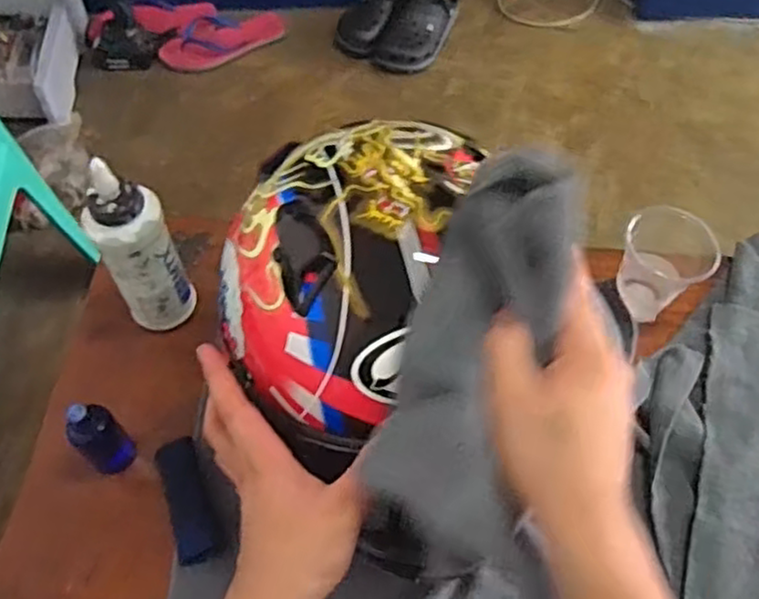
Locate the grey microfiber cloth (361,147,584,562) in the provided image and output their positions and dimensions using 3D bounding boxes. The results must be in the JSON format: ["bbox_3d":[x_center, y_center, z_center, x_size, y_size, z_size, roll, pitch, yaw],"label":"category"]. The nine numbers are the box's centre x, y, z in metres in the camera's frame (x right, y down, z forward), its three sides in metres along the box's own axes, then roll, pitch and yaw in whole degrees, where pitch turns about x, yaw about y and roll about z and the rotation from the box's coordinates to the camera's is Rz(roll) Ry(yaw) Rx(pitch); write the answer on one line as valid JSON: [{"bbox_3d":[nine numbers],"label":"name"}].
[{"bbox_3d":[0.051,0.034,0.373,0.082,0.046,0.221,16,91,8],"label":"grey microfiber cloth"}]

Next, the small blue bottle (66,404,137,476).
[{"bbox_3d":[-0.225,0.111,0.570,0.032,0.085,0.035,0,60,-1],"label":"small blue bottle"}]

